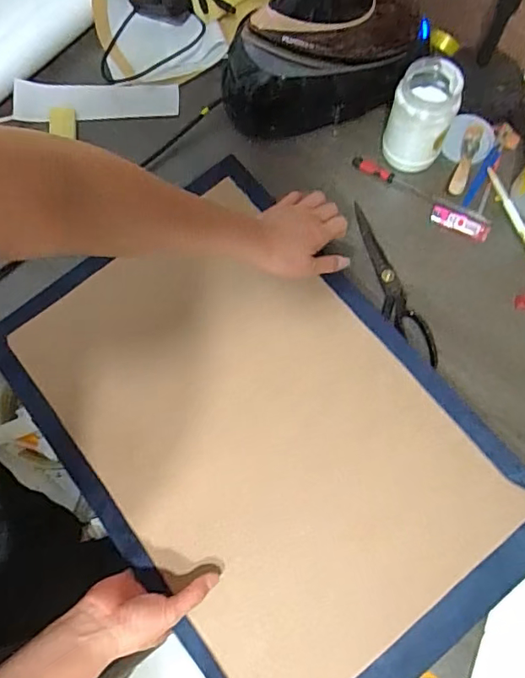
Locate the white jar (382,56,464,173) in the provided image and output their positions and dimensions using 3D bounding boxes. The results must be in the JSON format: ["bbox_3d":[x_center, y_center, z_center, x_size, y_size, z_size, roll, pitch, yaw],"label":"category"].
[{"bbox_3d":[0.201,-0.284,0.662,0.074,0.115,0.078,-1,73,2],"label":"white jar"}]

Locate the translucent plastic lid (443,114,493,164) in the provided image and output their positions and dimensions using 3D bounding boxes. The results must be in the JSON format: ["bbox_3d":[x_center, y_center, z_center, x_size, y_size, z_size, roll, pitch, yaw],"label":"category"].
[{"bbox_3d":[0.284,-0.274,0.711,0.062,0.015,0.083,23,75,9],"label":"translucent plastic lid"}]

